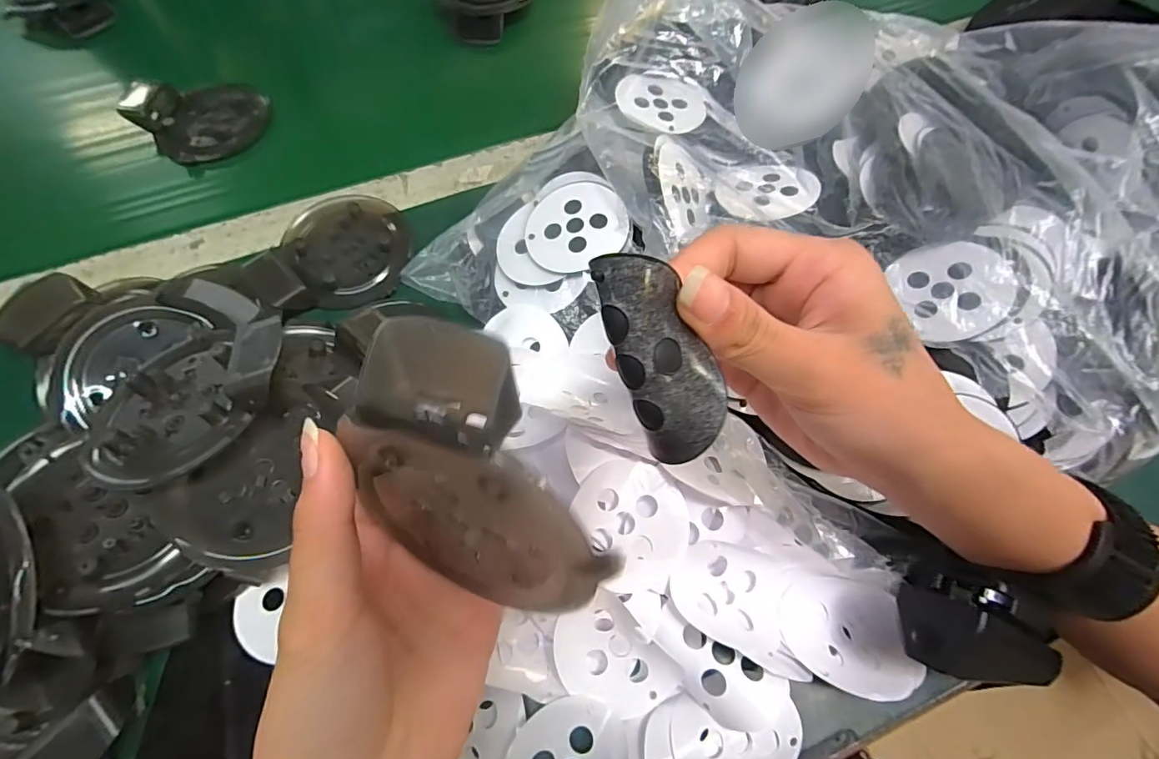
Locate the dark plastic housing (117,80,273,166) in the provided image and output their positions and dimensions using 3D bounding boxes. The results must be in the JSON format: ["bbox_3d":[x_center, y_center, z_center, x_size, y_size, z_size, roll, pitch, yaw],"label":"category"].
[{"bbox_3d":[-0.308,-0.218,0.398,0.085,0.031,0.088,1,66,-1],"label":"dark plastic housing"}]

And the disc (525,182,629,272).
[{"bbox_3d":[-0.002,-0.091,0.289,0.060,0.004,0.059,-4,72,12],"label":"disc"}]

